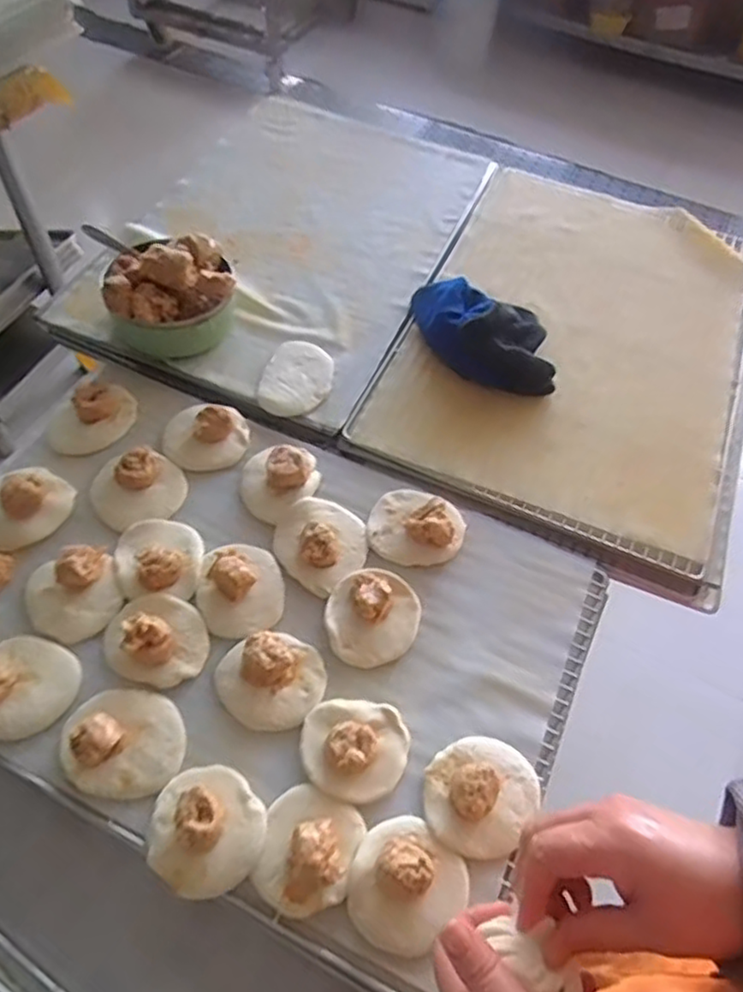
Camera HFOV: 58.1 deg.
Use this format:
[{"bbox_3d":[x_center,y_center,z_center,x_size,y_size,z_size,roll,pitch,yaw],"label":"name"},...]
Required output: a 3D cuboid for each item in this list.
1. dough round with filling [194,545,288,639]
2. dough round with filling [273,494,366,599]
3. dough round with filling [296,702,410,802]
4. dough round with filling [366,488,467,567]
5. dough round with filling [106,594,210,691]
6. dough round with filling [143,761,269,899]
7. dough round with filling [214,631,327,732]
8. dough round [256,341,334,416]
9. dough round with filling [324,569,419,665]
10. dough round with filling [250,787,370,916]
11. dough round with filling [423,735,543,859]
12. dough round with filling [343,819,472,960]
[{"bbox_3d":[-0.121,0.080,0.609,0.079,0.030,0.084,2,57,-3],"label":"dough round with filling"},{"bbox_3d":[-0.048,0.039,0.647,0.087,0.027,0.087,2,57,-3],"label":"dough round with filling"},{"bbox_3d":[-0.014,0.202,0.541,0.086,0.028,0.076,8,57,1],"label":"dough round with filling"},{"bbox_3d":[0.045,0.026,0.660,0.093,0.030,0.081,20,58,9],"label":"dough round with filling"},{"bbox_3d":[-0.189,0.120,0.576,0.082,0.033,0.081,2,57,-3],"label":"dough round with filling"},{"bbox_3d":[-0.125,0.247,0.500,0.087,0.028,0.084,2,57,-3],"label":"dough round with filling"},{"bbox_3d":[-0.085,0.154,0.566,0.090,0.028,0.079,-14,59,-13],"label":"dough round with filling"},{"bbox_3d":[-0.084,-0.136,0.762,0.076,0.005,0.108,10,57,2],"label":"dough round"},{"bbox_3d":[0.002,0.105,0.605,0.081,0.035,0.089,2,57,-3],"label":"dough round with filling"},{"bbox_3d":[-0.047,0.261,0.495,0.071,0.032,0.082,18,58,8],"label":"dough round with filling"},{"bbox_3d":[0.089,0.234,0.530,0.088,0.033,0.094,2,57,-3],"label":"dough round with filling"},{"bbox_3d":[0.025,0.283,0.490,0.080,0.030,0.084,38,63,19],"label":"dough round with filling"}]

